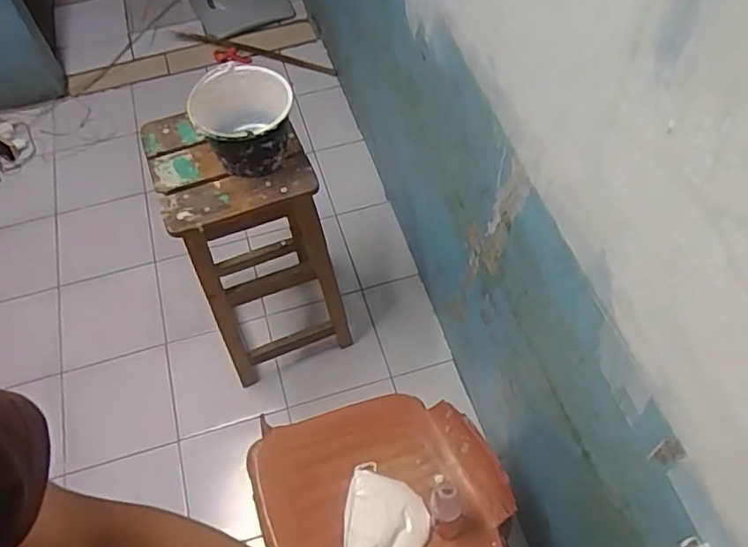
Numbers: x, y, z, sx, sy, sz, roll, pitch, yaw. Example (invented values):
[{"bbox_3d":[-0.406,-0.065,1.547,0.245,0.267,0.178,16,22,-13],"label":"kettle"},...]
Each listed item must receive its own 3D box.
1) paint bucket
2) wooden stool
[{"bbox_3d":[-0.237,-0.277,1.114,0.172,0.136,0.183,-1,57,1],"label":"paint bucket"},{"bbox_3d":[-0.280,-0.060,1.438,0.315,0.648,0.310,-21,59,-11],"label":"wooden stool"}]

